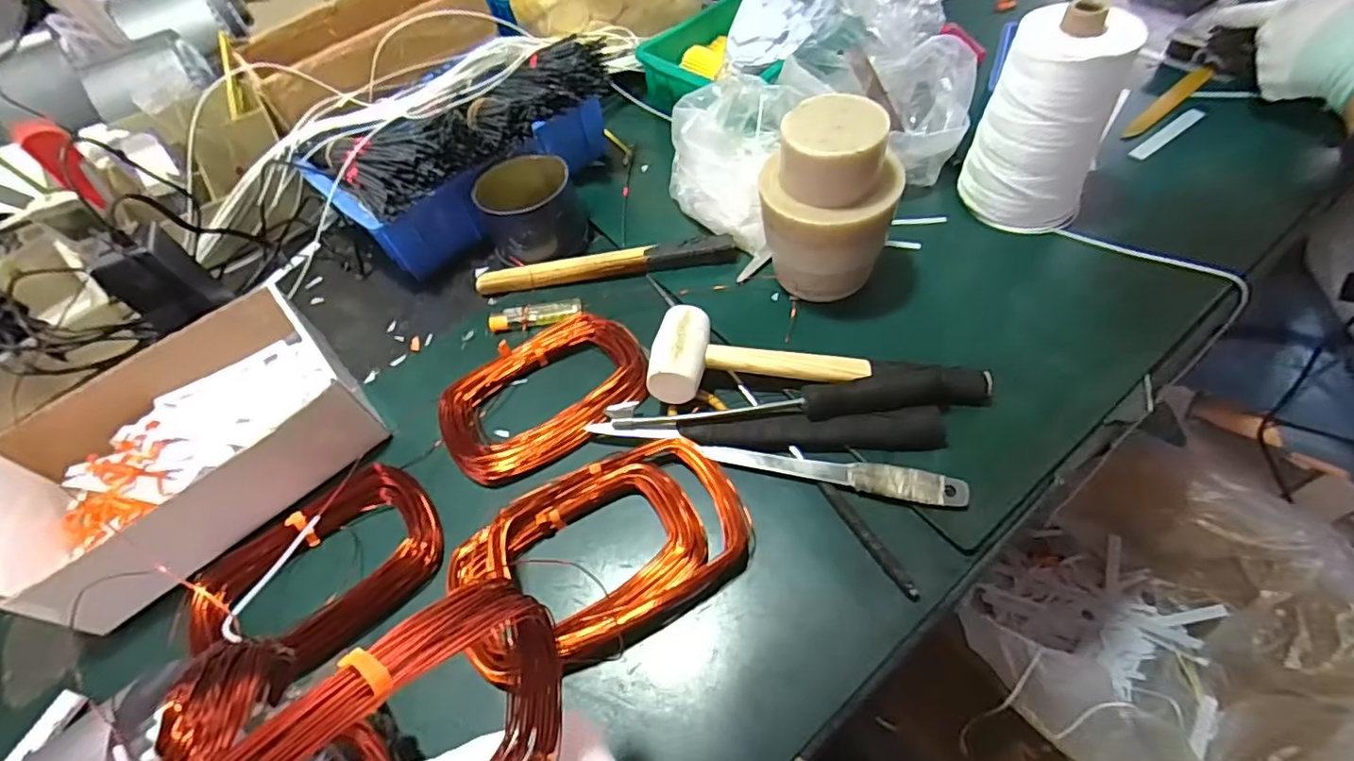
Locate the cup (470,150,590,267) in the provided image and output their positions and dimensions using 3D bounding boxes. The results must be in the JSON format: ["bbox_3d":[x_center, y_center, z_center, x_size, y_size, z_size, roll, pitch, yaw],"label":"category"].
[{"bbox_3d":[-0.147,-0.178,0.606,0.099,0.072,0.102,-3,55,5],"label":"cup"}]

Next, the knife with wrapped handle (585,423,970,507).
[{"bbox_3d":[0.066,0.058,0.443,0.277,0.011,0.022,8,57,13],"label":"knife with wrapped handle"}]

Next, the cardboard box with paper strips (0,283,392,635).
[{"bbox_3d":[-0.397,0.045,0.482,0.238,0.069,0.190,-40,60,-19],"label":"cardboard box with paper strips"}]

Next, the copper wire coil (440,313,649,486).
[{"bbox_3d":[-0.114,0.009,0.509,0.171,0.033,0.115,-25,56,-10],"label":"copper wire coil"}]

